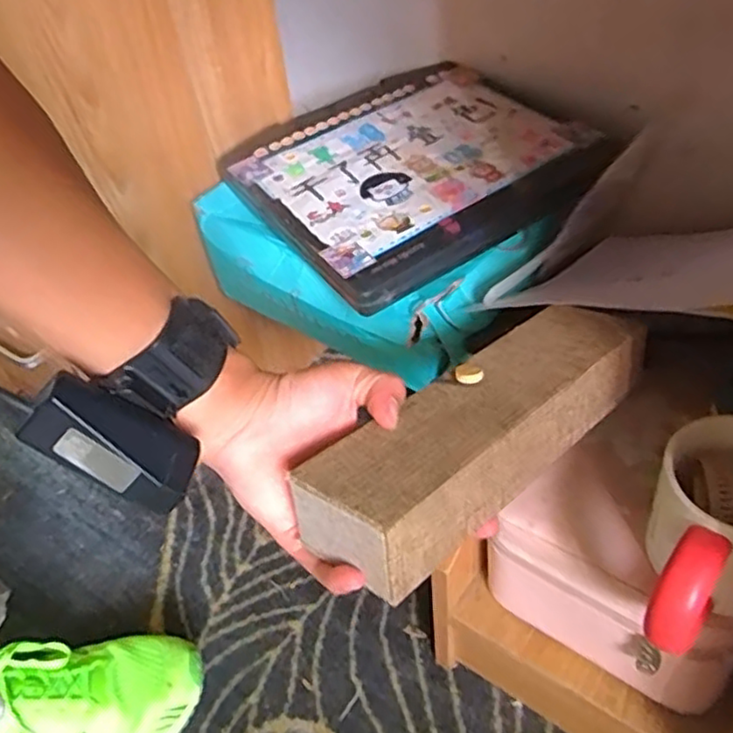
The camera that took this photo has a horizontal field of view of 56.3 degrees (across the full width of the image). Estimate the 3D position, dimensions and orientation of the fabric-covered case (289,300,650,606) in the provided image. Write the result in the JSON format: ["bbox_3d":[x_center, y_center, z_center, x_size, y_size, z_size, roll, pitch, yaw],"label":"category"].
[{"bbox_3d":[0.068,0.027,0.373,0.069,0.043,0.232,30,44,34],"label":"fabric-covered case"}]

